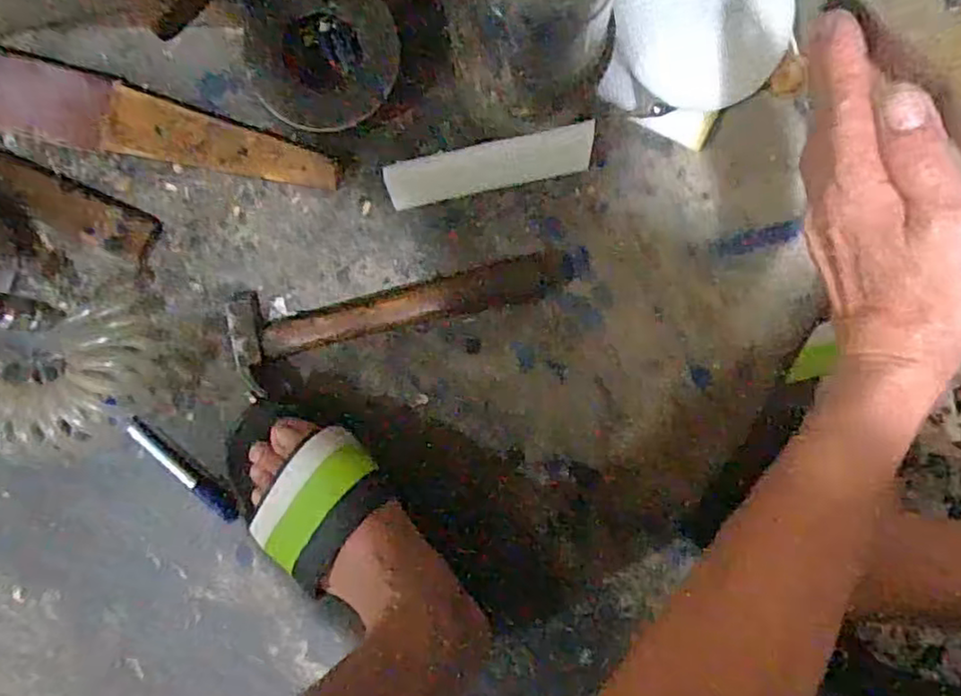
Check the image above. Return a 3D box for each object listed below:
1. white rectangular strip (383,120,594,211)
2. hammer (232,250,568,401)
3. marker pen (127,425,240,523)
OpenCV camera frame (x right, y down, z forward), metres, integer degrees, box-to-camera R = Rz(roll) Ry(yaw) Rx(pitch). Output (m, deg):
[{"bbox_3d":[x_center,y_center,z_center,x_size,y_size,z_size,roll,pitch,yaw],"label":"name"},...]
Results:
[{"bbox_3d":[0.007,-0.136,0.502,0.153,0.015,0.035,-12,93,1],"label":"white rectangular strip"},{"bbox_3d":[-0.065,-0.040,0.503,0.250,0.027,0.071,-20,93,1],"label":"hammer"},{"bbox_3d":[-0.234,0.099,0.527,0.106,0.013,0.015,43,92,-2],"label":"marker pen"}]

